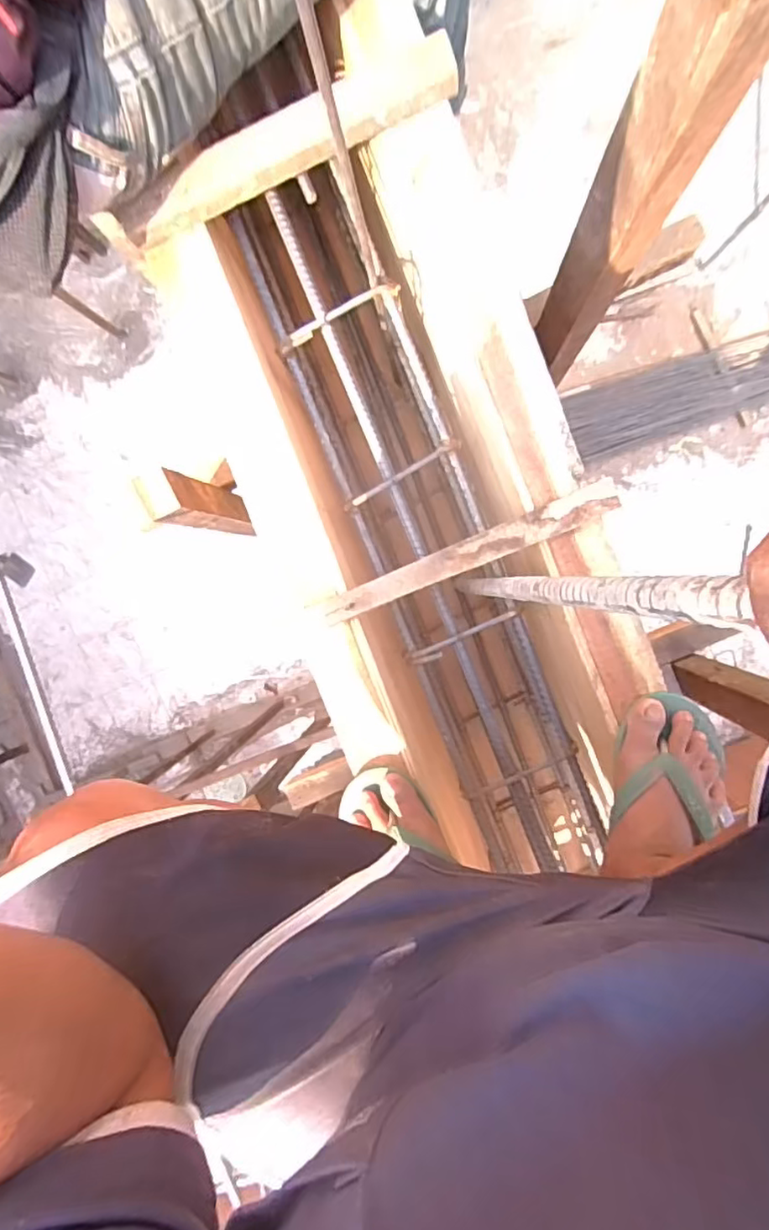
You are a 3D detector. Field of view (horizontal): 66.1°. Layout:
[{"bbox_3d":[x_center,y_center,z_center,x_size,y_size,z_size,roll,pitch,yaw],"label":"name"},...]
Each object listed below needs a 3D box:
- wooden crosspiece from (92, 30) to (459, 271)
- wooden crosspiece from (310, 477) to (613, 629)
[{"bbox_3d":[-0.099,-0.437,0.564,0.351,0.030,0.052,-23,93,7],"label":"wooden crosspiece"},{"bbox_3d":[0.079,-0.058,0.592,0.310,0.020,0.032,-22,93,7],"label":"wooden crosspiece"}]

